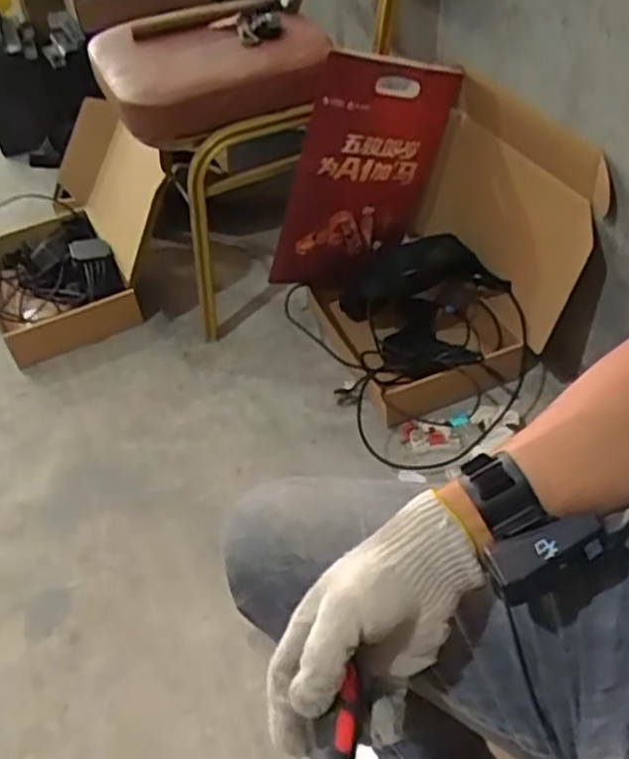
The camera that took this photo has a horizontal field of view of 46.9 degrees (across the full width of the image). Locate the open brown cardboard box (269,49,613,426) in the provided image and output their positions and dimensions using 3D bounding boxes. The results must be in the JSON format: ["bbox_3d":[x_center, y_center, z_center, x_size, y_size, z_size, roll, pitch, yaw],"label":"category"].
[{"bbox_3d":[0.218,-0.228,1.233,0.411,0.468,0.416,-26,49,-21],"label":"open brown cardboard box"}]

